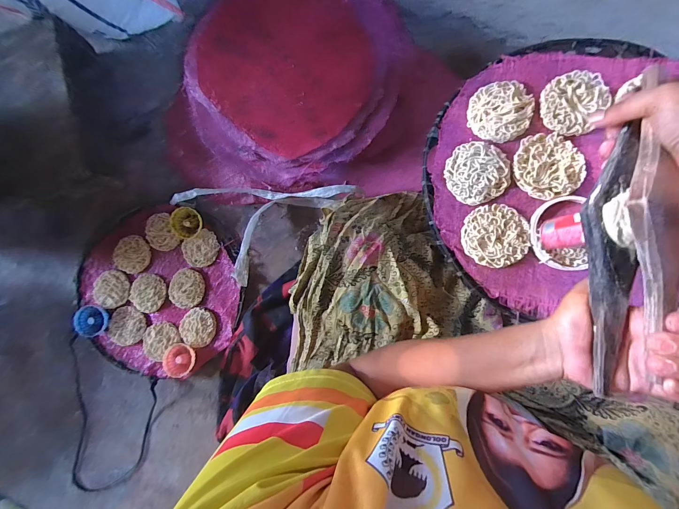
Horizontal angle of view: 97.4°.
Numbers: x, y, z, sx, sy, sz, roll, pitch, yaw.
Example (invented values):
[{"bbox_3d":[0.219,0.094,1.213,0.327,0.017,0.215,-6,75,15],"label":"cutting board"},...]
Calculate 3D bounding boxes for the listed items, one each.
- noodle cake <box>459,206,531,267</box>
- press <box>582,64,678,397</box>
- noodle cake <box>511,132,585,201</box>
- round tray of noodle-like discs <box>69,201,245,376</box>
[{"bbox_3d":[0.190,-0.023,0.366,0.071,0.011,0.075,0,87,5],"label":"noodle cake"},{"bbox_3d":[0.256,-0.019,0.256,0.065,0.048,0.264,9,87,5],"label":"press"},{"bbox_3d":[0.252,-0.106,0.358,0.075,0.008,0.076,-6,86,4],"label":"noodle cake"},{"bbox_3d":[-0.362,0.072,0.608,0.336,0.040,0.329,0,87,5],"label":"round tray of noodle-like discs"}]

